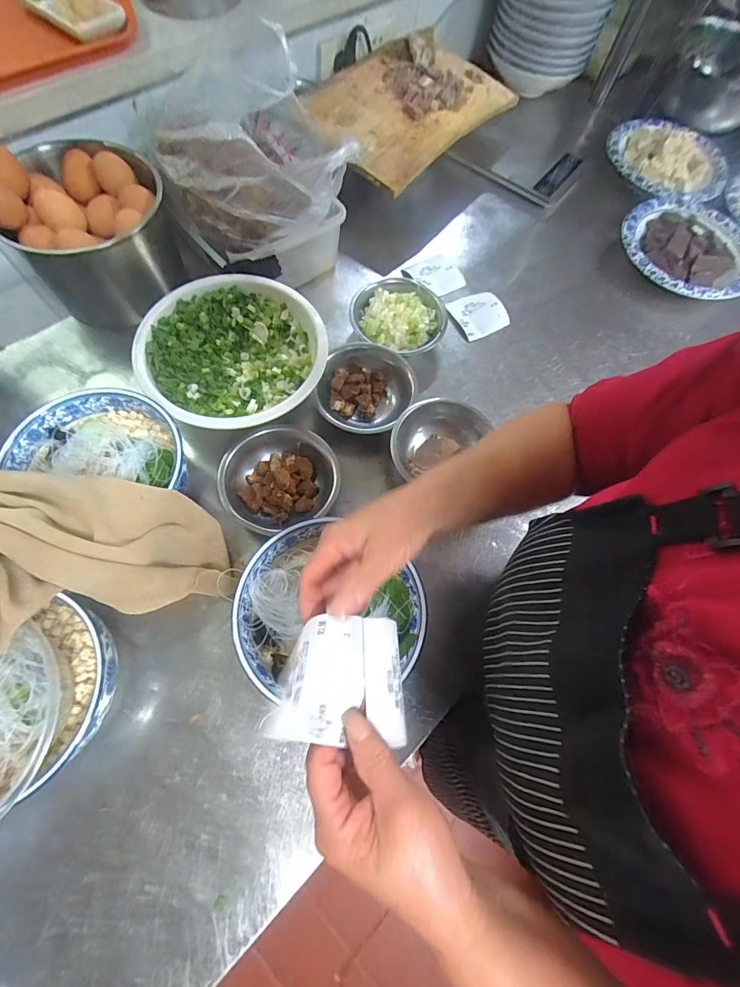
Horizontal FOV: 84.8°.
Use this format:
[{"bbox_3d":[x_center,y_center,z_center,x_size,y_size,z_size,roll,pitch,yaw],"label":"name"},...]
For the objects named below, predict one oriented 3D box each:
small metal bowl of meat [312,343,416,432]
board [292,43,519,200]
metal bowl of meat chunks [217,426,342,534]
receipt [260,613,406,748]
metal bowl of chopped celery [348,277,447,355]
[{"bbox_3d":[-0.003,-0.131,0.525,0.121,0.039,0.133,0,68,-1],"label":"small metal bowl of meat"},{"bbox_3d":[0.066,-0.650,0.670,0.238,0.044,0.371,37,66,0],"label":"board"},{"bbox_3d":[-0.102,-0.017,0.467,0.130,0.046,0.114,-13,68,-6],"label":"metal bowl of meat chunks"},{"bbox_3d":[-0.018,0.116,0.260,0.089,0.018,0.074,19,51,-25],"label":"receipt"},{"bbox_3d":[0.041,-0.249,0.573,0.129,0.045,0.127,0,68,-1],"label":"metal bowl of chopped celery"}]

